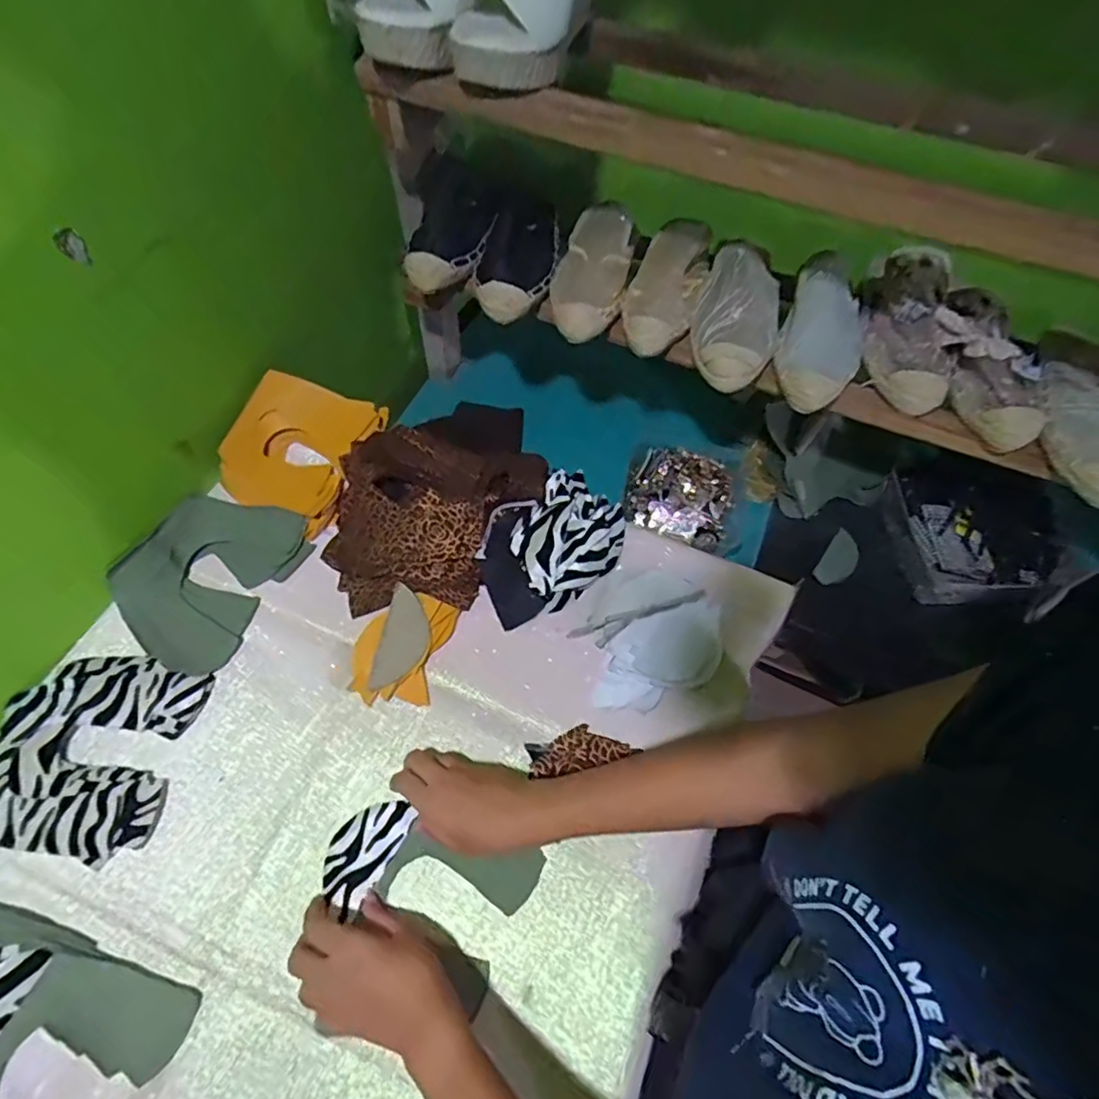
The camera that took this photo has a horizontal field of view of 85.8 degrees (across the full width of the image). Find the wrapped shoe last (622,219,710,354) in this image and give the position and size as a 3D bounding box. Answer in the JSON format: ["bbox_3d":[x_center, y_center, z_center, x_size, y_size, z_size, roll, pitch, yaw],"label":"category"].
[{"bbox_3d":[0.120,-0.268,0.619,0.070,0.052,0.142,22,86,10],"label":"wrapped shoe last"}]

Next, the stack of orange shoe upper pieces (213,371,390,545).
[{"bbox_3d":[-0.276,-0.110,0.651,0.137,0.034,0.153,22,81,-2],"label":"stack of orange shoe upper pieces"}]

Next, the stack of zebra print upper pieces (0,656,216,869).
[{"bbox_3d":[-0.397,0.171,0.509,0.152,0.022,0.158,8,59,1],"label":"stack of zebra print upper pieces"}]

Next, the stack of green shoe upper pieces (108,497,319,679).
[{"bbox_3d":[-0.342,0.022,0.592,0.139,0.028,0.175,24,61,11],"label":"stack of green shoe upper pieces"}]

